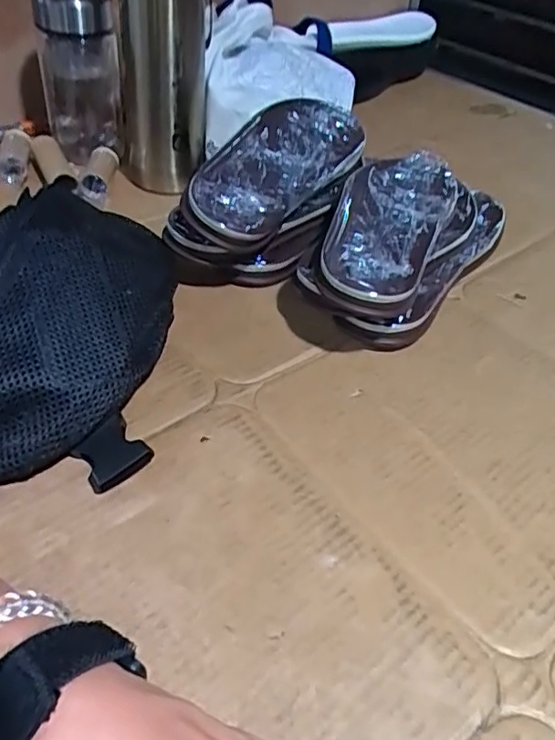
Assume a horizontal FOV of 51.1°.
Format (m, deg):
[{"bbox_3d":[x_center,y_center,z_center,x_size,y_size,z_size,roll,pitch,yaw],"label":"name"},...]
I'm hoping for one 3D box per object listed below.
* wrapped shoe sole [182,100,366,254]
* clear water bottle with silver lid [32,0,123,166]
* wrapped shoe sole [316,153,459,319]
[{"bbox_3d":[0.001,-0.192,0.549,0.099,0.052,0.268,24,46,17],"label":"wrapped shoe sole"},{"bbox_3d":[-0.210,-0.313,0.620,0.078,0.165,0.085,-7,45,-13],"label":"clear water bottle with silver lid"},{"bbox_3d":[0.091,-0.125,0.491,0.092,0.027,0.243,18,45,11],"label":"wrapped shoe sole"}]

